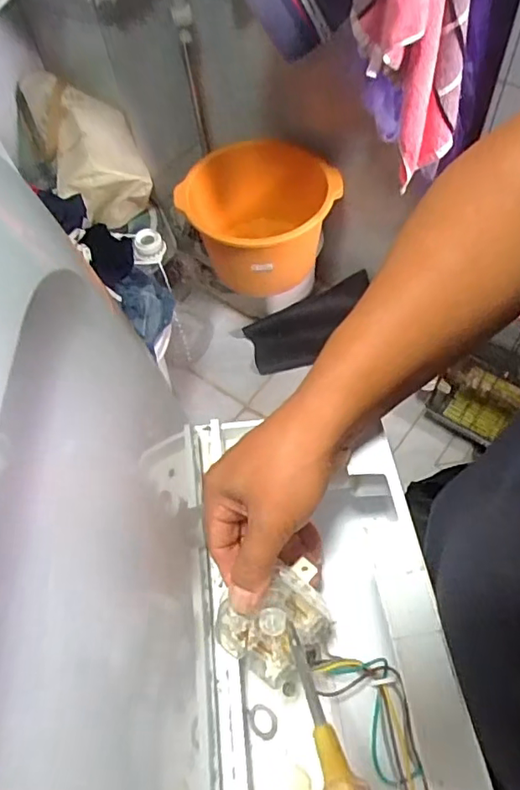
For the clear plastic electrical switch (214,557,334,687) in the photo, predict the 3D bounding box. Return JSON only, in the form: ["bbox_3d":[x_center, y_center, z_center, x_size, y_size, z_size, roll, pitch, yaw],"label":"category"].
[{"bbox_3d":[0.013,0.149,0.355,0.073,0.024,0.053,-29,61,-12],"label":"clear plastic electrical switch"}]

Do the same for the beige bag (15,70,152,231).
[{"bbox_3d":[-0.359,-0.515,1.209,0.198,0.298,0.162,-18,60,-6],"label":"beige bag"}]

